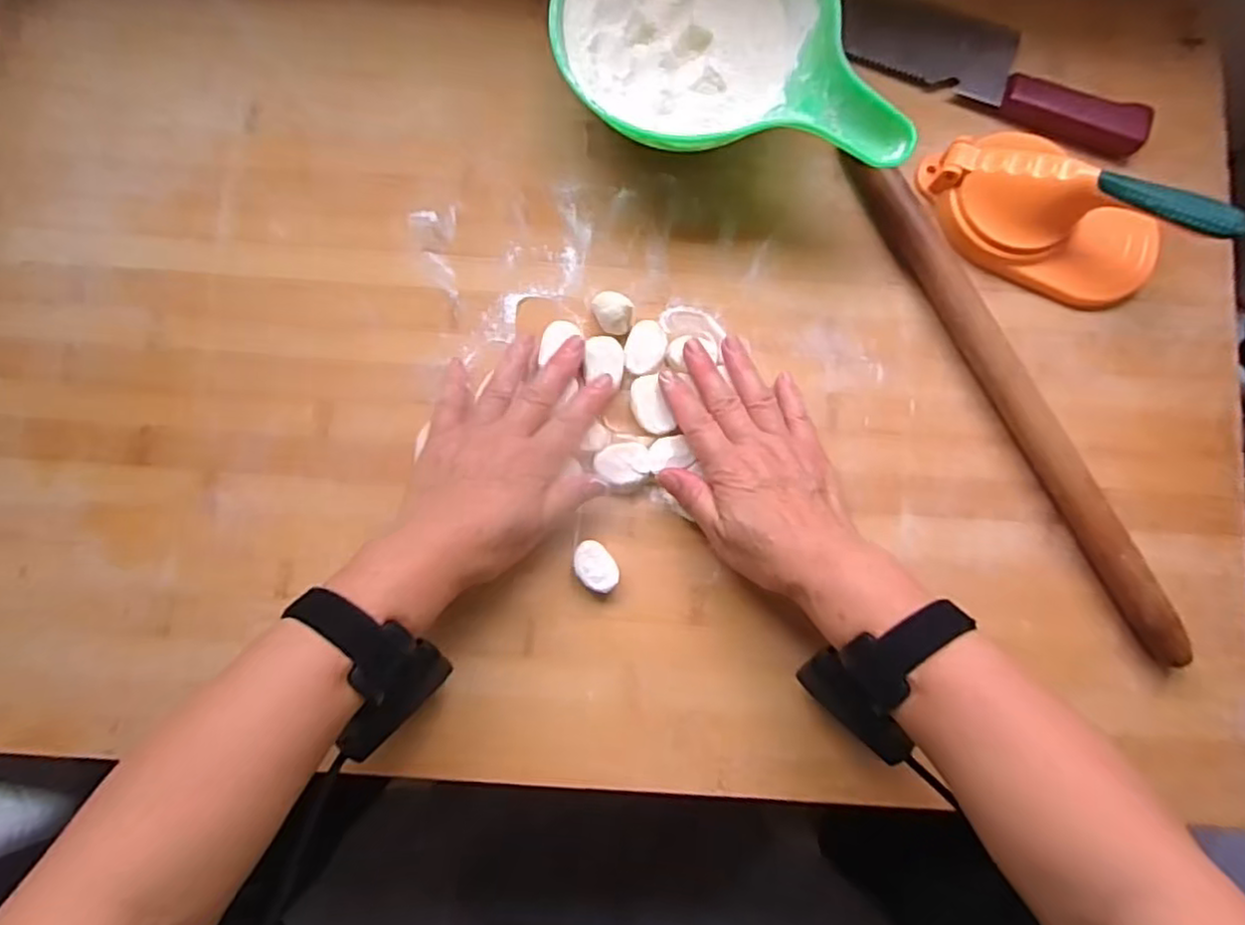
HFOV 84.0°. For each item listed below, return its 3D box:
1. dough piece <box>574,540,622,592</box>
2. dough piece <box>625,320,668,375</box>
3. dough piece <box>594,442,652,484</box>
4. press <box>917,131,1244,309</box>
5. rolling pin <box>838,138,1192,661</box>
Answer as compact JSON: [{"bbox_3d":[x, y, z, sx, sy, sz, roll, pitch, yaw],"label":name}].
[{"bbox_3d":[-0.016,0.066,0.436,0.022,0.016,0.033,-40,85,-4],"label":"dough piece"},{"bbox_3d":[0.016,-0.074,0.455,0.025,0.012,0.037,13,83,2],"label":"dough piece"},{"bbox_3d":[0.000,0.001,0.442,0.033,0.017,0.026,-7,83,-1],"label":"dough piece"},{"bbox_3d":[0.280,-0.164,0.442,0.159,0.062,0.085,38,85,4],"label":"press"},{"bbox_3d":[0.251,-0.040,0.447,0.021,0.024,0.367,-28,84,-3],"label":"rolling pin"}]

